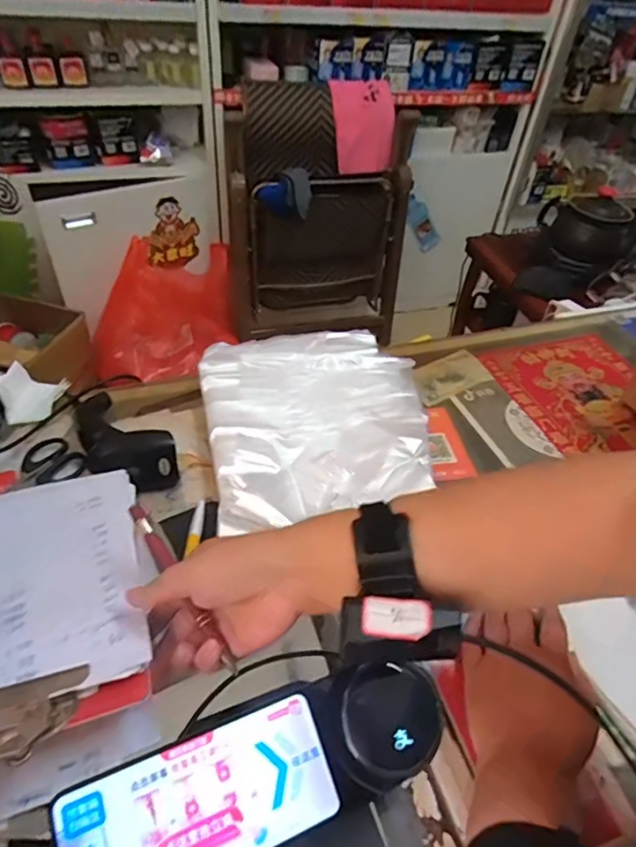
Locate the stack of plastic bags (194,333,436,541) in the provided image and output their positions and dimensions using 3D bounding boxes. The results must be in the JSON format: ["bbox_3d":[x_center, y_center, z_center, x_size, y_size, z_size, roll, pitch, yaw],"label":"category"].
[{"bbox_3d":[0.011,0.006,0.619,0.269,0.065,0.273,-7,46,-12],"label":"stack of plastic bags"}]

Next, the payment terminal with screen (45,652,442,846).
[{"bbox_3d":[-0.030,0.256,0.333,0.227,0.103,0.113,-15,48,-19],"label":"payment terminal with screen"}]

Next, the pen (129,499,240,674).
[{"bbox_3d":[-0.098,0.119,0.382,0.011,0.013,0.139,-30,79,-30],"label":"pen"}]

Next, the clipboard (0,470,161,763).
[{"bbox_3d":[-0.222,0.129,0.417,0.167,0.026,0.250,-15,36,-20],"label":"clipboard"}]

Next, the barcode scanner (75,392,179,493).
[{"bbox_3d":[-0.231,0.015,0.586,0.177,0.056,0.077,36,52,28],"label":"barcode scanner"}]

